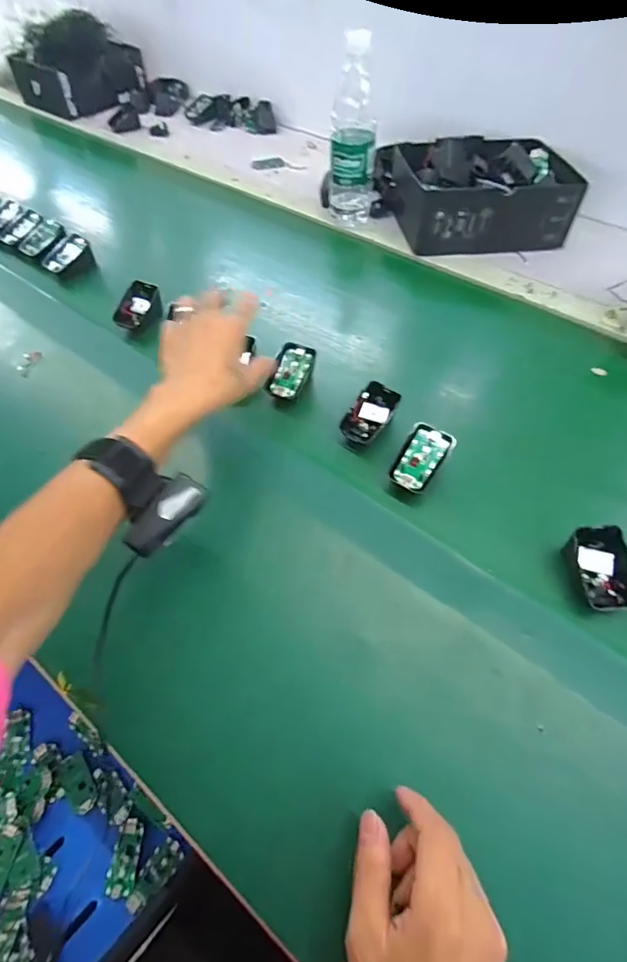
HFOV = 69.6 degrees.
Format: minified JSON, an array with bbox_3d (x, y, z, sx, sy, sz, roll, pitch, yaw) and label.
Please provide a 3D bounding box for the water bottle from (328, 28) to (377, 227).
[{"bbox_3d":[0.057,-0.500,0.661,0.068,0.206,0.058,3,55,6],"label":"water bottle"}]

